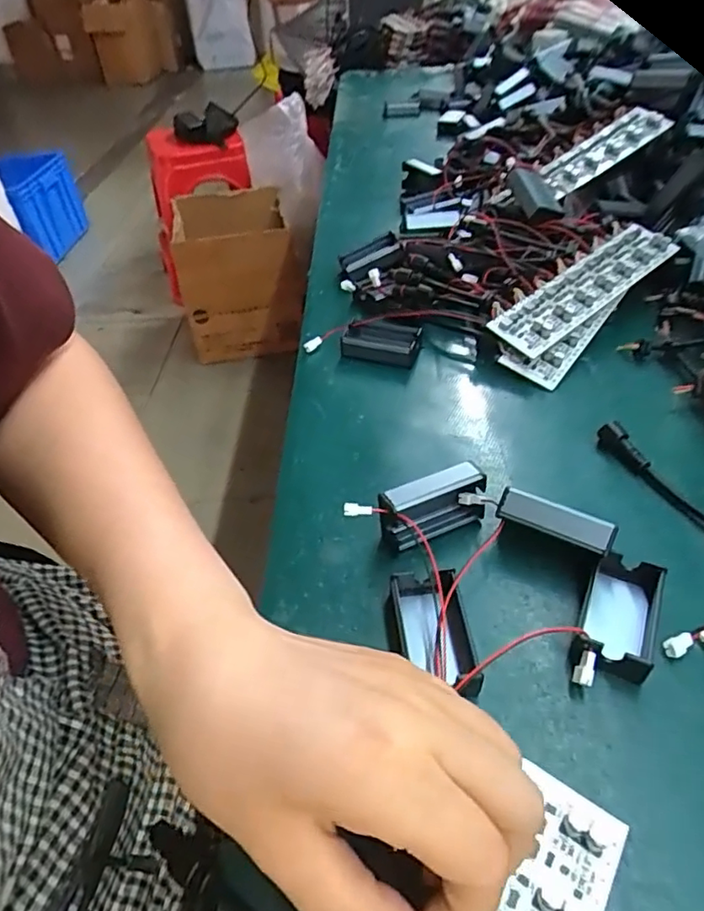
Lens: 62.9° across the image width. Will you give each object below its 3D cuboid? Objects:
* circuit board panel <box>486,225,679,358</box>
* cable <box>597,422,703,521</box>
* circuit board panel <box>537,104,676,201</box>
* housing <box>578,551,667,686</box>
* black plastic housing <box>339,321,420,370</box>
[{"bbox_3d":[0.171,-0.124,0.418,0.165,0.008,0.040,-35,67,-21],"label":"circuit board panel"},{"bbox_3d":[0.172,0.017,0.301,0.012,0.016,0.105,-20,46,-18],"label":"cable"},{"bbox_3d":[0.221,-0.271,0.515,0.133,0.021,0.040,-36,51,-11],"label":"circuit board panel"},{"bbox_3d":[0.118,0.069,0.250,0.031,0.016,0.051,20,47,22],"label":"housing"},{"bbox_3d":[0.022,-0.080,0.414,0.053,0.020,0.033,10,45,14],"label":"black plastic housing"}]

